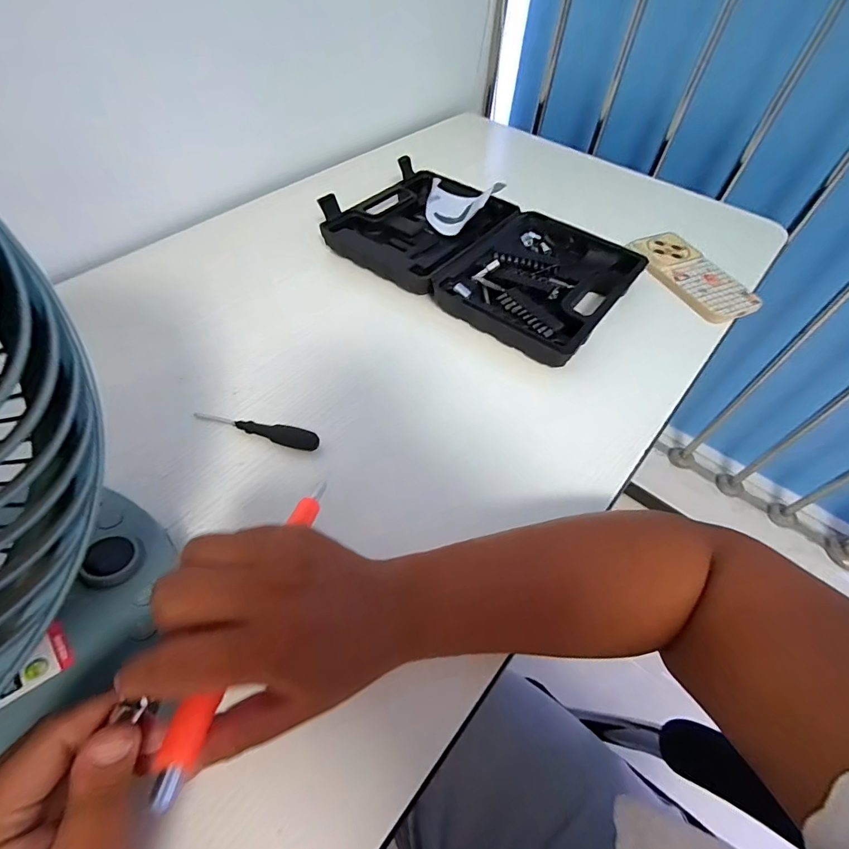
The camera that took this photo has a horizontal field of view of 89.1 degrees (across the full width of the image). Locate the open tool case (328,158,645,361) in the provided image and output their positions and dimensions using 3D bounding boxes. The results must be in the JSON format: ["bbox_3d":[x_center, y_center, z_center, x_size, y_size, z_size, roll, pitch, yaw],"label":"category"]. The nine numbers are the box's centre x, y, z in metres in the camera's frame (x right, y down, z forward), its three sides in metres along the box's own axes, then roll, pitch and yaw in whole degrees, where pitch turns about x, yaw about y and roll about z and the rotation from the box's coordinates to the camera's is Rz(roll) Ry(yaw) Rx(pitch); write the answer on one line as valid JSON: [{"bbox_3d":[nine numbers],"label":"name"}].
[{"bbox_3d":[0.062,-0.214,0.512,0.348,0.043,0.224,33,59,20],"label":"open tool case"}]

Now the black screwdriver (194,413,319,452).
[{"bbox_3d":[-0.144,0.003,0.371,0.113,0.011,0.016,16,55,8],"label":"black screwdriver"}]

